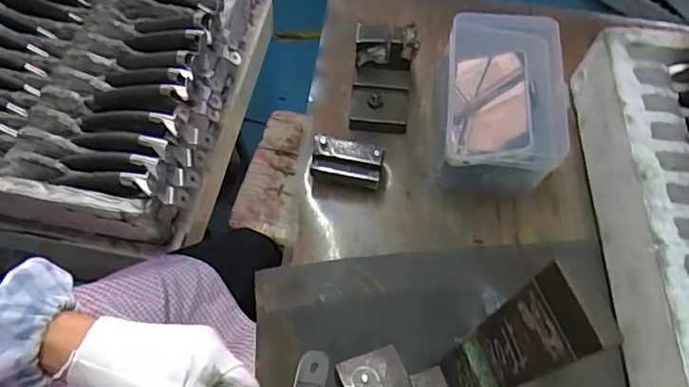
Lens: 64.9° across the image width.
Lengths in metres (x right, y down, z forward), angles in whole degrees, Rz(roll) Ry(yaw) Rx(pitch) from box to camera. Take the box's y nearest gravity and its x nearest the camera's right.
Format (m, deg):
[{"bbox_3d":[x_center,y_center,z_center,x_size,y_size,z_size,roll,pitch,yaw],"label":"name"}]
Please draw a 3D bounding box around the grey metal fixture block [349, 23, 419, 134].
[{"bbox_3d":[0.041,-0.133,0.598,0.067,0.075,0.115,7,61,-1],"label":"grey metal fixture block"}]

